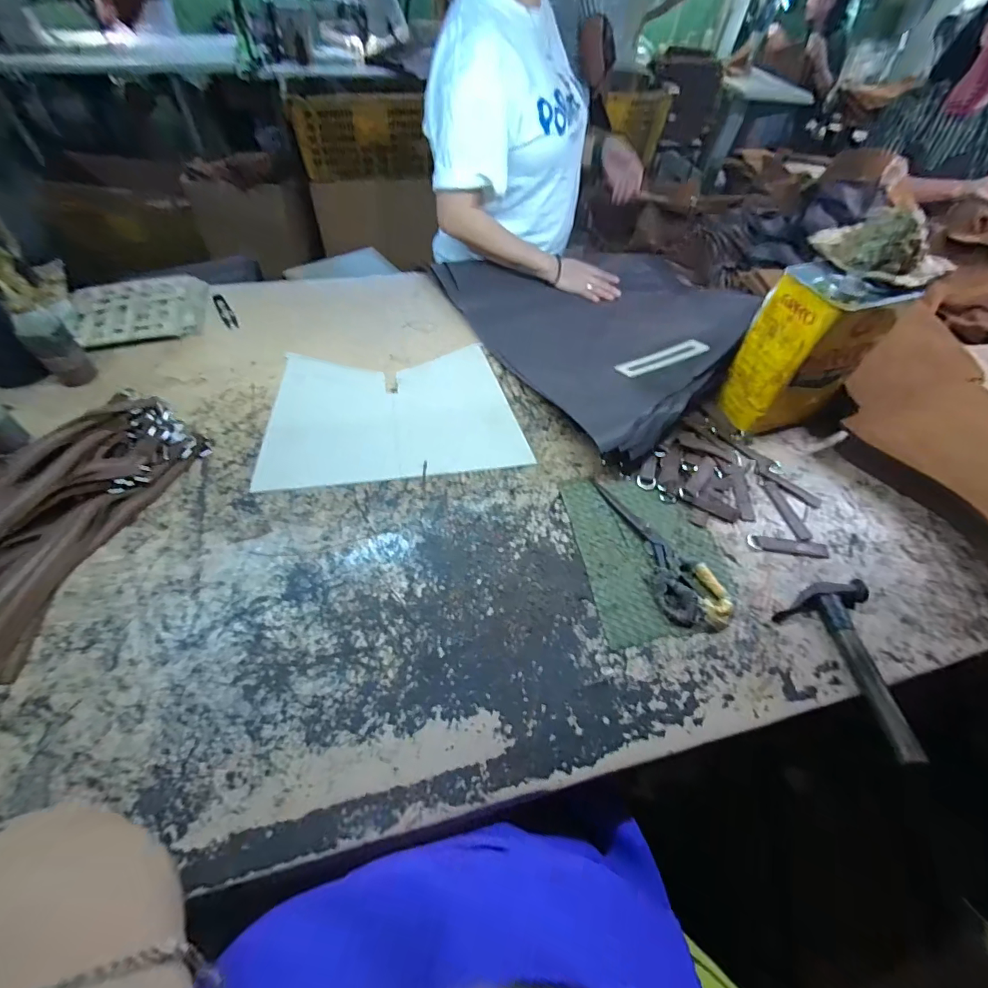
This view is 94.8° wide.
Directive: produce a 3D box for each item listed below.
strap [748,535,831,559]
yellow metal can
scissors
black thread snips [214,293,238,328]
[{"bbox_3d":[0.400,0.071,0.614,0.109,0.007,0.024,6,53,-1],"label":"strap"},{"bbox_3d":[0.461,-0.212,0.685,0.155,0.225,0.105,-12,56,-14],"label":"yellow metal can"},{"bbox_3d":[0.215,0.069,0.586,0.080,0.016,0.224,-13,56,-14],"label":"scissors"},{"bbox_3d":[-0.486,-0.331,0.821,0.022,0.008,0.101,-26,60,-22],"label":"black thread snips"}]

